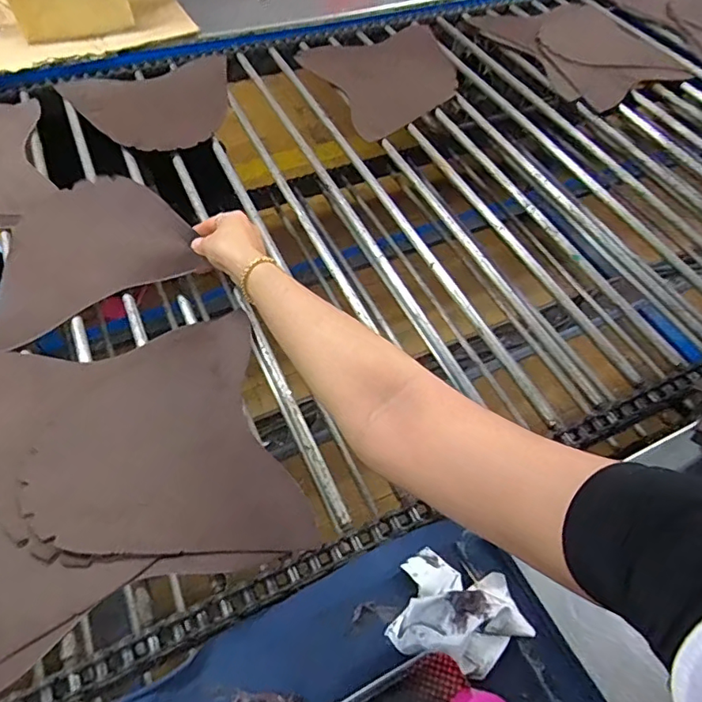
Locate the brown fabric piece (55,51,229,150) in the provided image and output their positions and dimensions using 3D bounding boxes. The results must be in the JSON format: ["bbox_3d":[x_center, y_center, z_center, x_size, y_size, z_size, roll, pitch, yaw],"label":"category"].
[{"bbox_3d":[-0.284,-0.376,0.785,0.246,0.017,0.208,-22,61,-17],"label":"brown fabric piece"}]

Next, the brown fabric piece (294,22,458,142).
[{"bbox_3d":[0.081,-0.467,0.874,0.265,0.016,0.236,-25,62,-19],"label":"brown fabric piece"}]

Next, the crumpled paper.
[{"bbox_3d":[0.085,0.189,0.378,0.104,0.050,0.078,17,57,7],"label":"crumpled paper"}]

